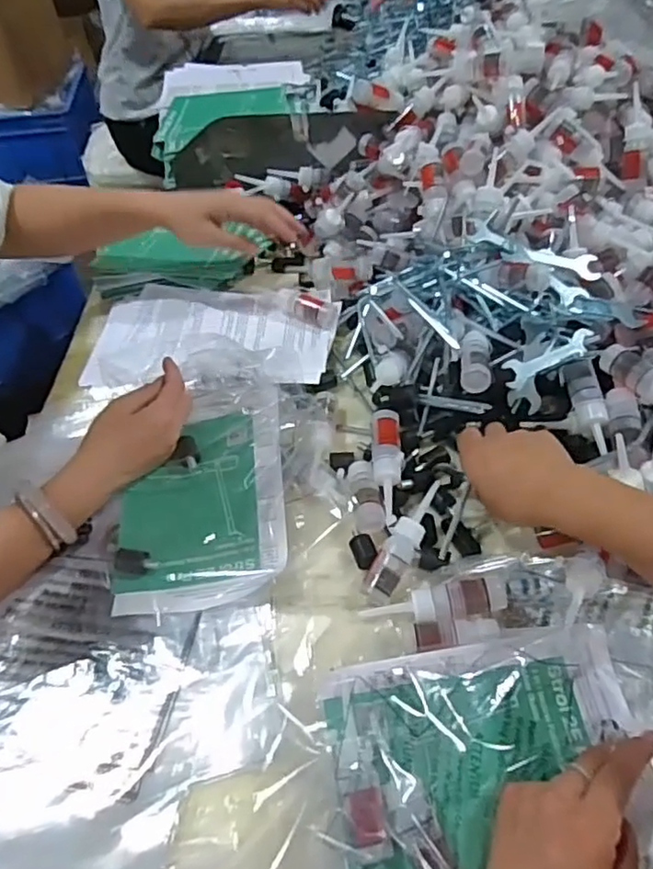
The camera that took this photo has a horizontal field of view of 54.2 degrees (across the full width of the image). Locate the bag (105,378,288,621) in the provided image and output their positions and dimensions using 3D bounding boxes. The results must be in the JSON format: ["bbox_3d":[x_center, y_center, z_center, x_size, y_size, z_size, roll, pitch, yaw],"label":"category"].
[{"bbox_3d":[-0.111,0.048,0.565,0.145,0.014,0.215,-8,54,4],"label":"bag"}]

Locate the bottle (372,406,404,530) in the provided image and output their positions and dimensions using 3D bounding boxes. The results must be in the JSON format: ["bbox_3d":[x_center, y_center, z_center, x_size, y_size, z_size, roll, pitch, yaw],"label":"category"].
[{"bbox_3d":[0.054,0.024,0.554,0.025,0.019,0.115,-1,49,2],"label":"bottle"}]

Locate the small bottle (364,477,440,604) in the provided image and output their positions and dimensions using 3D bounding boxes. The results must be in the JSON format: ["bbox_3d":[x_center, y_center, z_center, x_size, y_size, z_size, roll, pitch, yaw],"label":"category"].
[{"bbox_3d":[0.065,0.086,0.519,0.023,0.021,0.110,25,66,22],"label":"small bottle"}]

